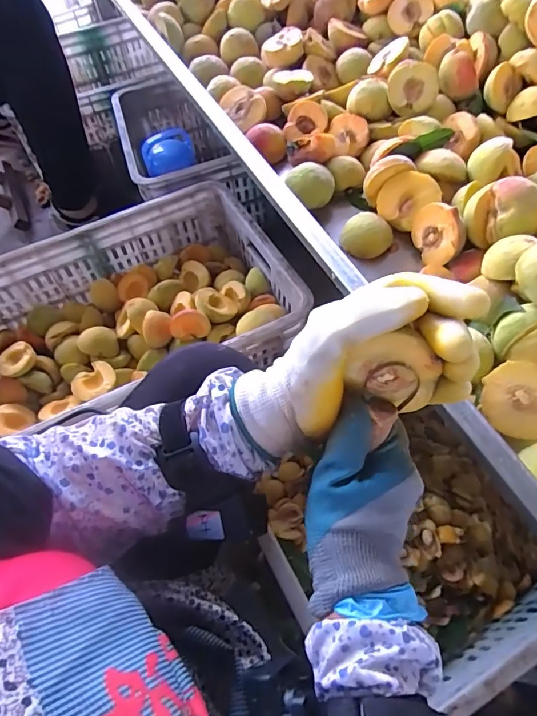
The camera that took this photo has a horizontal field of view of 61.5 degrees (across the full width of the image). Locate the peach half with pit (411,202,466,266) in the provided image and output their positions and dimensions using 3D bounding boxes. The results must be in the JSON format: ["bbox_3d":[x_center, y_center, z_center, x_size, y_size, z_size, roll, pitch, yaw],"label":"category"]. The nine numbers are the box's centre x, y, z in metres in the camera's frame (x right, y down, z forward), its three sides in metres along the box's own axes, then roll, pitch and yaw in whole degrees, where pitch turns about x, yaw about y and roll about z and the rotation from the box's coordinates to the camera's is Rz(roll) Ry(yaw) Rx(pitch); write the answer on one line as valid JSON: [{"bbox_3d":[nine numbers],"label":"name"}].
[{"bbox_3d":[0.180,-0.134,0.477,0.027,0.057,0.063,-20,59,-8],"label":"peach half with pit"}]

